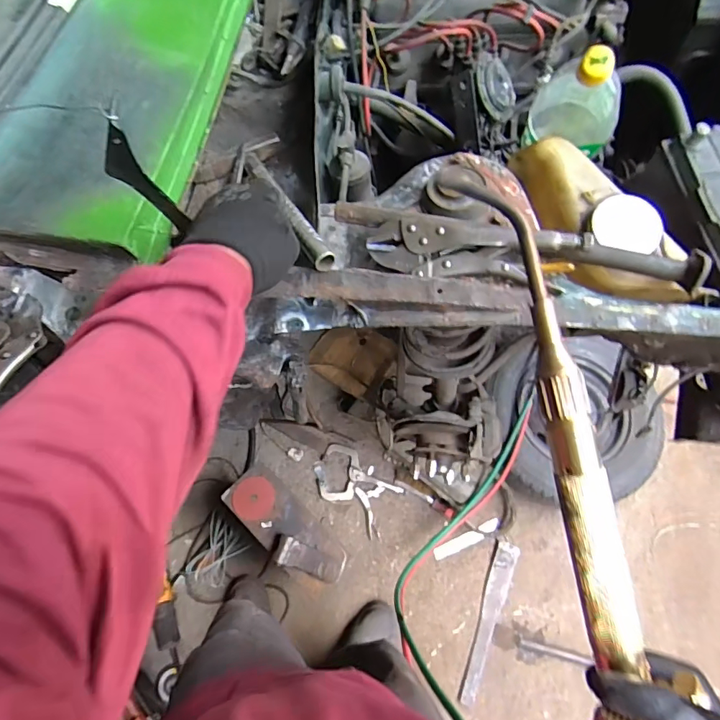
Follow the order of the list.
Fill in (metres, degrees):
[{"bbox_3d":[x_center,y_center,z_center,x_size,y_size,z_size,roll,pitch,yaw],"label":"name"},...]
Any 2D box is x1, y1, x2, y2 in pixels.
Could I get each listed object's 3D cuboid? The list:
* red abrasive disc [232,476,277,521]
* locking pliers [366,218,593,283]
[{"bbox_3d":[-0.252,0.329,1.128,0.101,0.010,0.095,-1,74,3],"label":"red abrasive disc"},{"bbox_3d":[0.114,-0.112,0.479,0.209,0.026,0.053,4,69,14],"label":"locking pliers"}]

